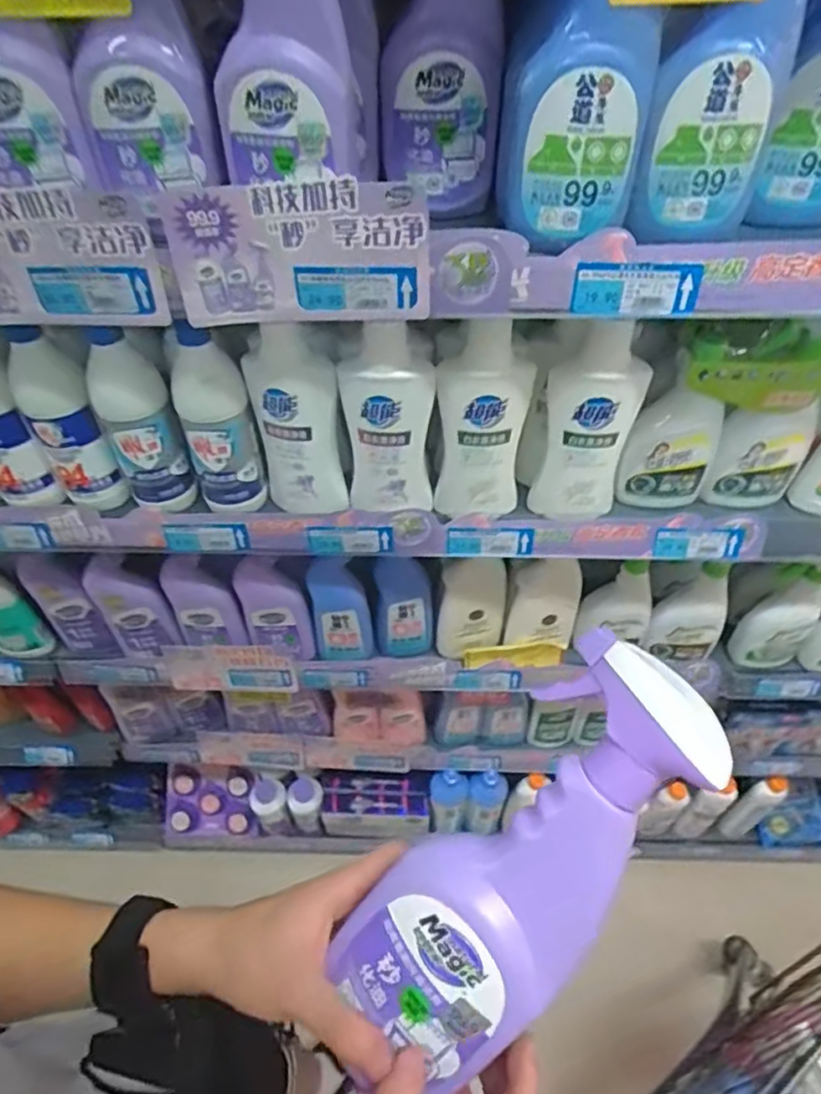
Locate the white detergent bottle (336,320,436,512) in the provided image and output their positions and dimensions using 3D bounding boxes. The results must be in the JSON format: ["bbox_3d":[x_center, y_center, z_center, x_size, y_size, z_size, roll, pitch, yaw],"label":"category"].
[{"bbox_3d":[-0.024,-0.127,0.647,0.088,0.206,0.048,-12,48,-11],"label":"white detergent bottle"}]

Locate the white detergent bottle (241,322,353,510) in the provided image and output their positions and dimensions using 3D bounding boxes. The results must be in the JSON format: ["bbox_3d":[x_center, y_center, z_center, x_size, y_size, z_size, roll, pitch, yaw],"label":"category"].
[{"bbox_3d":[-0.121,-0.136,0.657,0.098,0.240,0.059,0,47,0],"label":"white detergent bottle"}]

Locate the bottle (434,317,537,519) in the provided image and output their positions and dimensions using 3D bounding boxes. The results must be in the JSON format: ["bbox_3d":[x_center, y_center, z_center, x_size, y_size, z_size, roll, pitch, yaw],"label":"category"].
[{"bbox_3d":[0.076,-0.132,0.648,0.089,0.216,0.066,8,48,8],"label":"bottle"}]

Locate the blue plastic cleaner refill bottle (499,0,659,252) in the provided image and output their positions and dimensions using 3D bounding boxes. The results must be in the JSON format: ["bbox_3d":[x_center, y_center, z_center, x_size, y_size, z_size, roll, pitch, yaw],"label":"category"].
[{"bbox_3d":[0.123,-0.335,0.425,0.097,0.214,0.055,-2,47,-2],"label":"blue plastic cleaner refill bottle"}]

